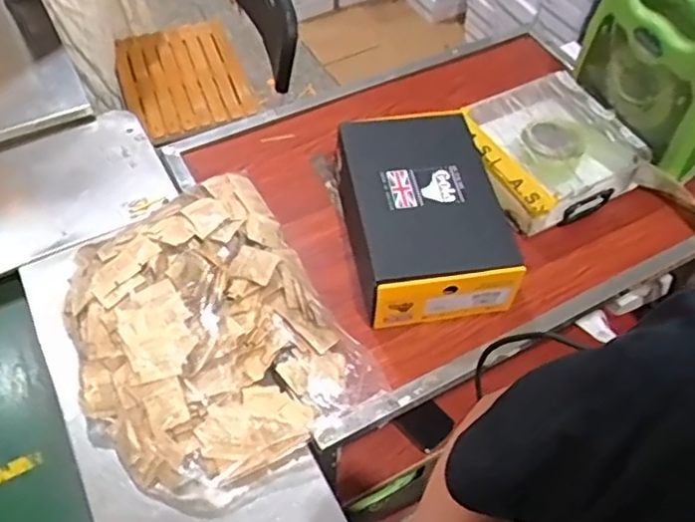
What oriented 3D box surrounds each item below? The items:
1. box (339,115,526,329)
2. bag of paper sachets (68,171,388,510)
[{"bbox_3d":[0.118,-0.077,0.949,0.230,0.112,0.313,-7,55,-7],"label":"box"},{"bbox_3d":[-0.202,0.090,0.869,0.334,0.118,0.410,-26,59,-19],"label":"bag of paper sachets"}]

